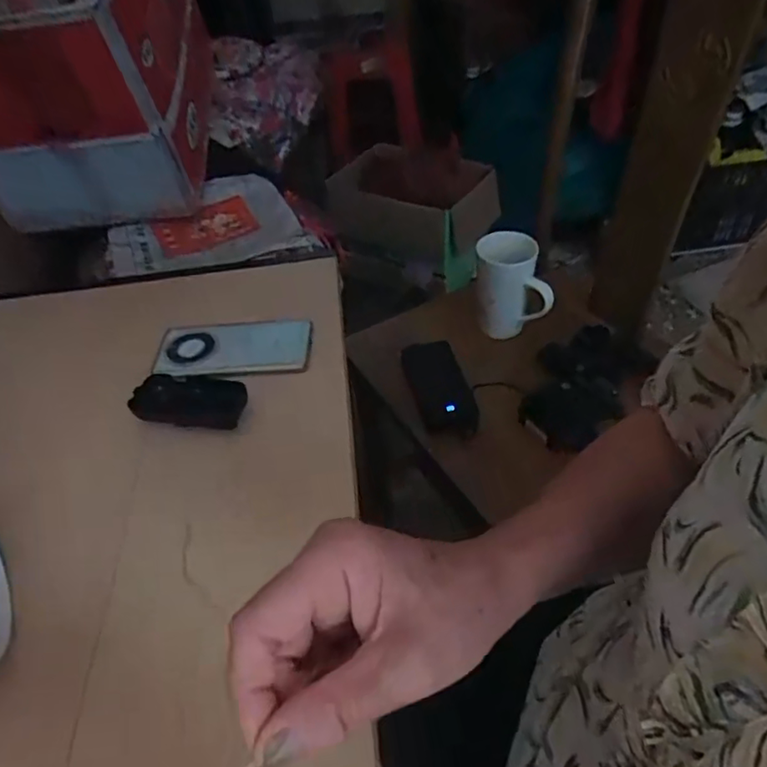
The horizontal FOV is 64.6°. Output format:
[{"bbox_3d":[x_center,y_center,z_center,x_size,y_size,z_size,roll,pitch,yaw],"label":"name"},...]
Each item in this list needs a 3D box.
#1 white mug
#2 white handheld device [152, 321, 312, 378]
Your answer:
[{"bbox_3d":[0.195,-0.147,0.907,0.111,0.126,0.085,6,46,11],"label":"white mug"},{"bbox_3d":[-0.161,-0.037,0.650,0.163,0.016,0.083,-7,47,-2],"label":"white handheld device"}]

